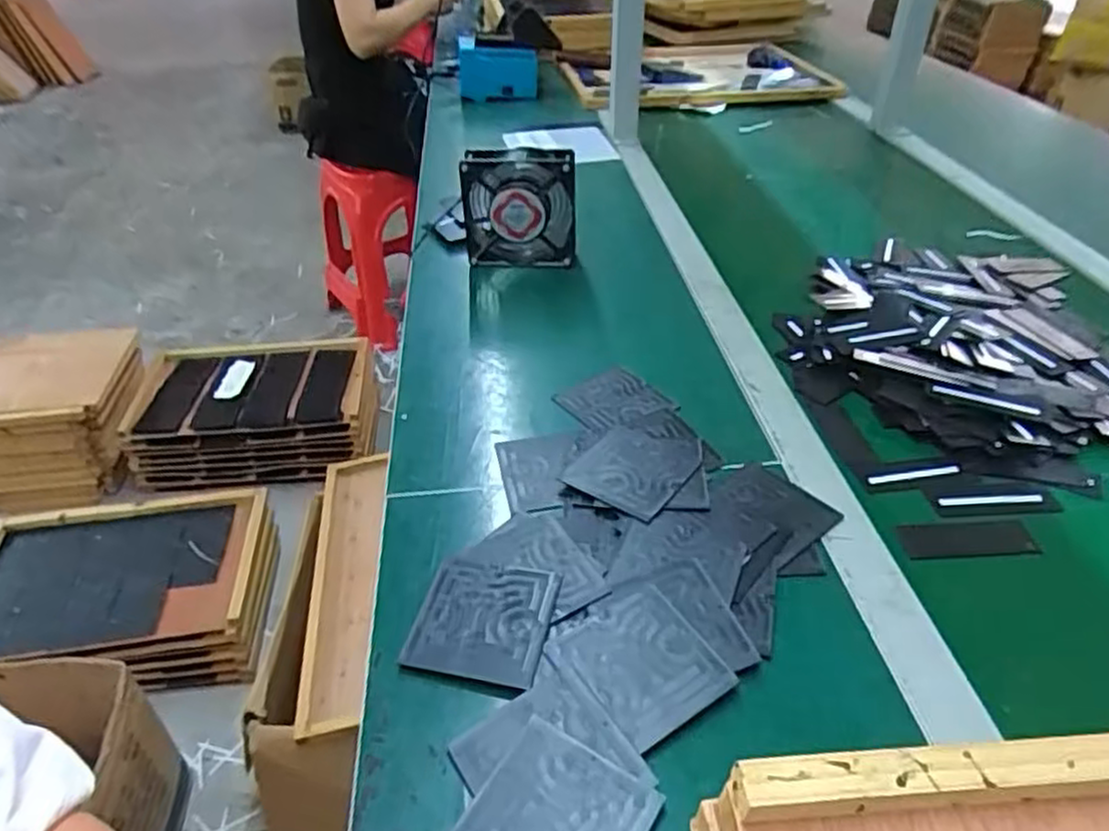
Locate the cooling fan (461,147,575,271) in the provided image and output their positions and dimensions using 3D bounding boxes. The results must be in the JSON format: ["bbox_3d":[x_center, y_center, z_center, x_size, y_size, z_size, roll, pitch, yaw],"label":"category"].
[{"bbox_3d":[-0.040,-0.226,0.805,0.124,0.124,0.042,2,37,3],"label":"cooling fan"}]

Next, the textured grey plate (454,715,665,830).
[{"bbox_3d":[-0.001,0.198,0.354,0.079,0.004,0.079,23,49,24],"label":"textured grey plate"}]

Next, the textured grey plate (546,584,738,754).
[{"bbox_3d":[0.050,0.139,0.419,0.071,0.009,0.080,-23,43,-27],"label":"textured grey plate"}]

